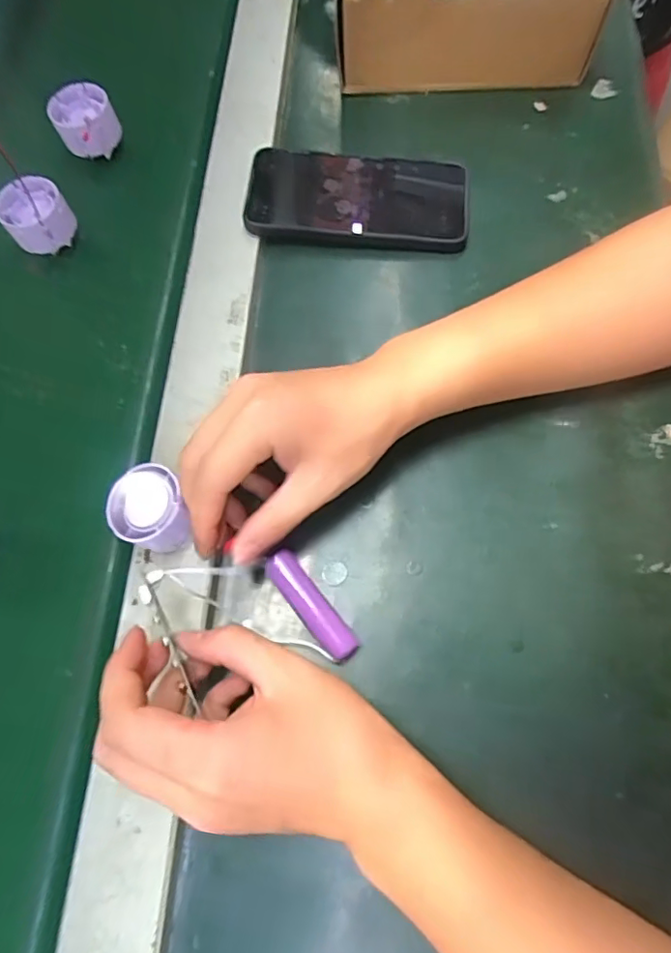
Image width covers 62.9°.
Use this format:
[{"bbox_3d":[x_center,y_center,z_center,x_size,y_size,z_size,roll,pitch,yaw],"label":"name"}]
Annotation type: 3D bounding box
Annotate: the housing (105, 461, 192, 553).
[{"bbox_3d":[-0.107,0.021,0.320,0.041,0.035,0.046,-13,70,-3],"label":"housing"}]

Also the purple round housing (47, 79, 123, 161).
[{"bbox_3d":[-0.197,-0.280,0.434,0.046,0.035,0.049,-1,70,2],"label":"purple round housing"}]

